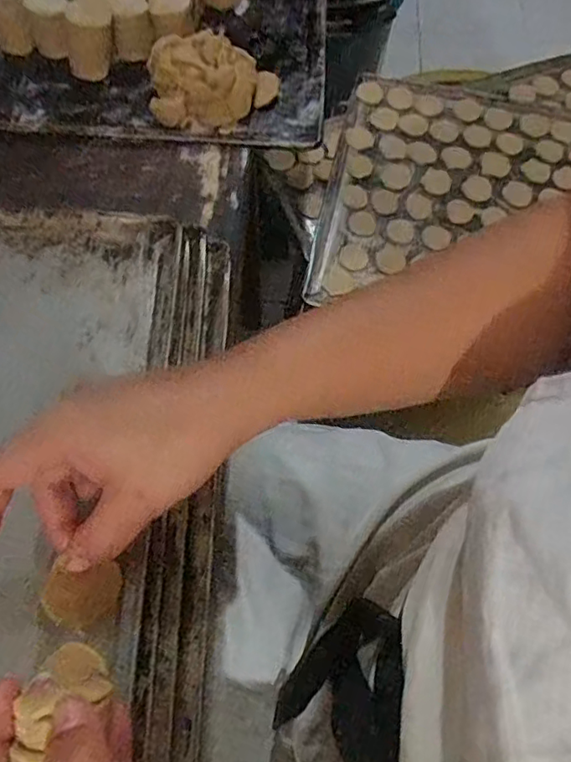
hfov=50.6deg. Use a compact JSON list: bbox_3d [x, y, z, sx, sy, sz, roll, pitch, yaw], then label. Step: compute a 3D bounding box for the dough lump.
[{"bbox_3d":[-0.054,-0.222,0.444,0.092,0.039,0.062,5,63,2],"label":"dough lump"}]

